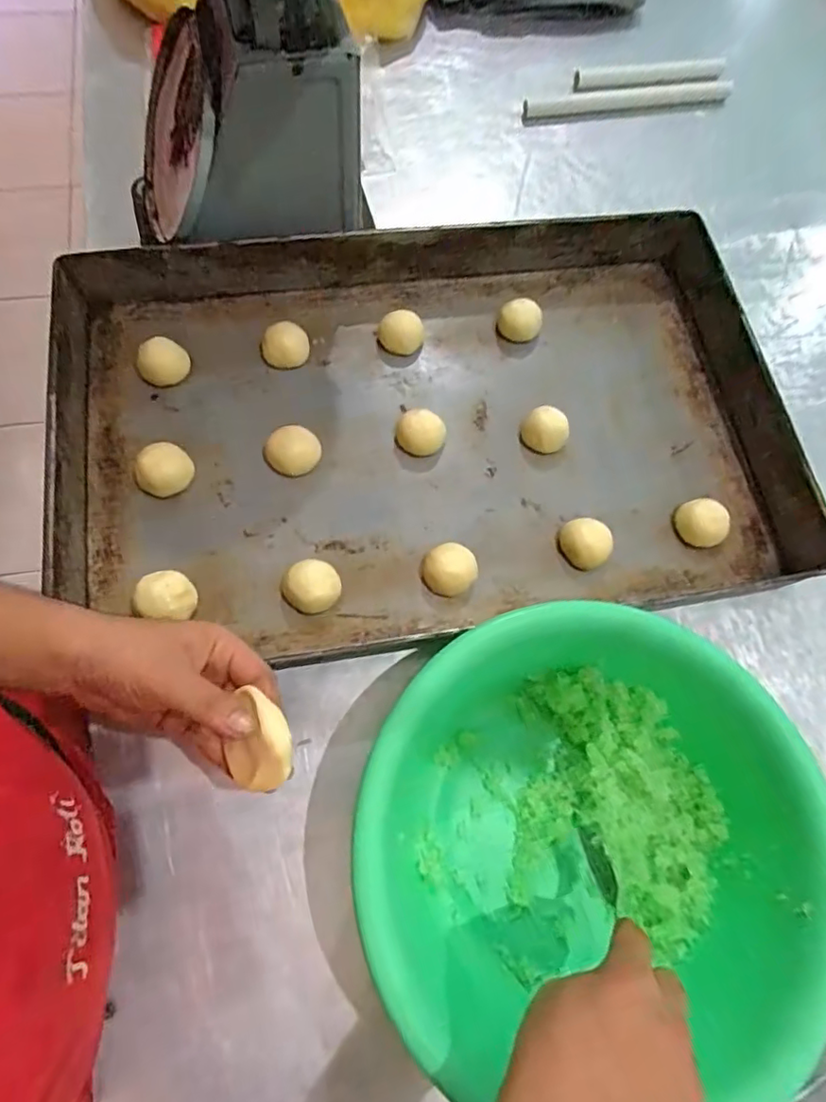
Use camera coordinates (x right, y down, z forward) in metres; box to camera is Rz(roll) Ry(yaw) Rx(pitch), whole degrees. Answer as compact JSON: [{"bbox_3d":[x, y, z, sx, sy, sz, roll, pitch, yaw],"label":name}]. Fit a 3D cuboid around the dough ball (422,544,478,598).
[{"bbox_3d":[0.034,0.018,0.532,0.047,0.029,0.043,1,71,-2],"label":"dough ball"}]

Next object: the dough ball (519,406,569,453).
[{"bbox_3d":[0.133,-0.120,0.590,0.045,0.032,0.039,34,73,9],"label":"dough ball"}]

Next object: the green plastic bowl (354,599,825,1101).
[{"bbox_3d":[0.116,0.205,0.420,0.300,0.113,0.298,1,71,-2],"label":"green plastic bowl"}]

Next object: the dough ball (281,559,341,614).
[{"bbox_3d":[-0.090,0.032,0.517,0.047,0.032,0.045,1,71,-2],"label":"dough ball"}]

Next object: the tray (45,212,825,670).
[{"bbox_3d":[0.017,-0.128,0.568,0.676,0.063,0.422,-9,72,-5],"label":"tray"}]

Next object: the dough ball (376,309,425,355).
[{"bbox_3d":[-0.012,-0.229,0.616,0.043,0.029,0.040,1,71,-2],"label":"dough ball"}]

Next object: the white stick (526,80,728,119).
[{"bbox_3d":[0.278,-0.585,0.761,0.273,0.019,0.028,-6,71,-4],"label":"white stick"}]

